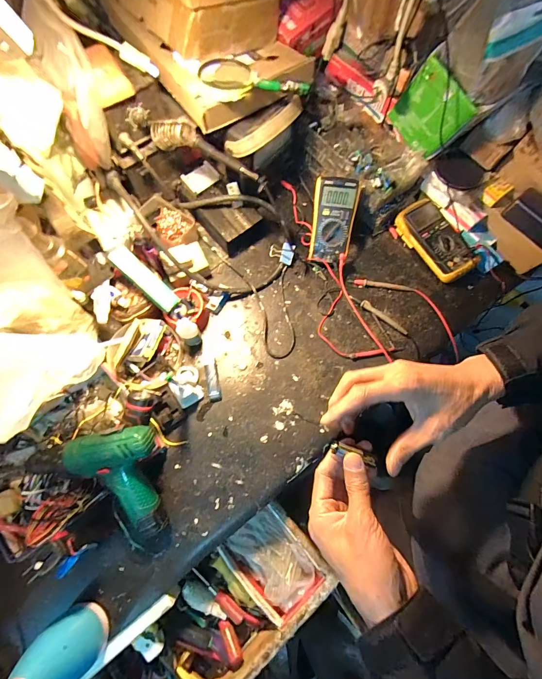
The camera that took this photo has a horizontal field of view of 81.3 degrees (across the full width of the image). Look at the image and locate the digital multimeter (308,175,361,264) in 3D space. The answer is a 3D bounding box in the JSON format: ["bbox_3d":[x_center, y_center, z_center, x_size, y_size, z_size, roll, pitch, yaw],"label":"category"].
[{"bbox_3d":[0.129,-0.249,0.665,0.085,0.040,0.161,8,113,2],"label":"digital multimeter"}]

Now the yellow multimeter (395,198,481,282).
[{"bbox_3d":[0.370,-0.221,0.702,0.099,0.051,0.186,-30,76,-11],"label":"yellow multimeter"}]

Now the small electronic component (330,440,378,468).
[{"bbox_3d":[0.086,0.118,0.327,0.049,0.010,0.014,23,73,-2],"label":"small electronic component"}]

